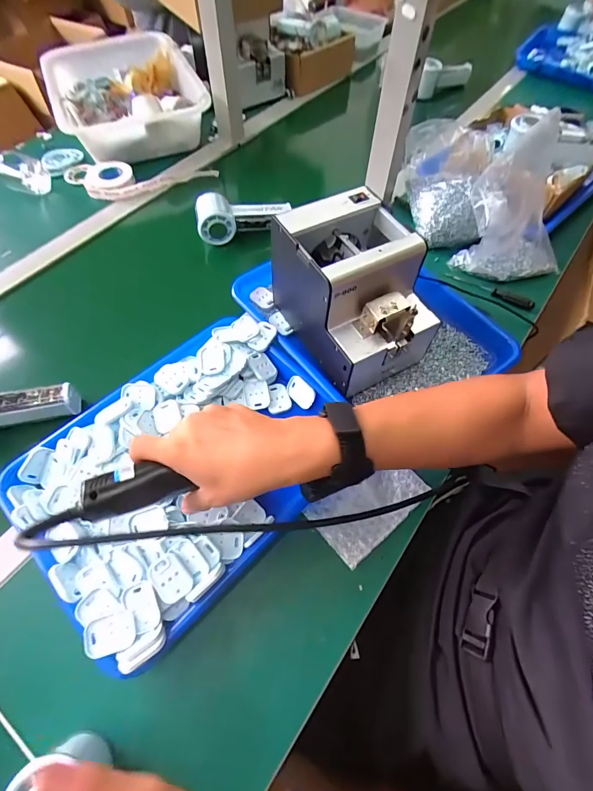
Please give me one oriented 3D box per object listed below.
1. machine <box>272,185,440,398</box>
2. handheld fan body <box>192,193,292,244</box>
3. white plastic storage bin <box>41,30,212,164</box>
[{"bbox_3d":[0.066,-0.128,0.463,0.133,0.142,0.191,-28,64,-15],"label":"machine"},{"bbox_3d":[-0.085,-0.286,0.605,0.145,0.051,0.057,-5,61,-3],"label":"handheld fan body"},{"bbox_3d":[-0.322,-0.564,0.726,0.250,0.099,0.306,-22,63,-12],"label":"white plastic storage bin"}]

